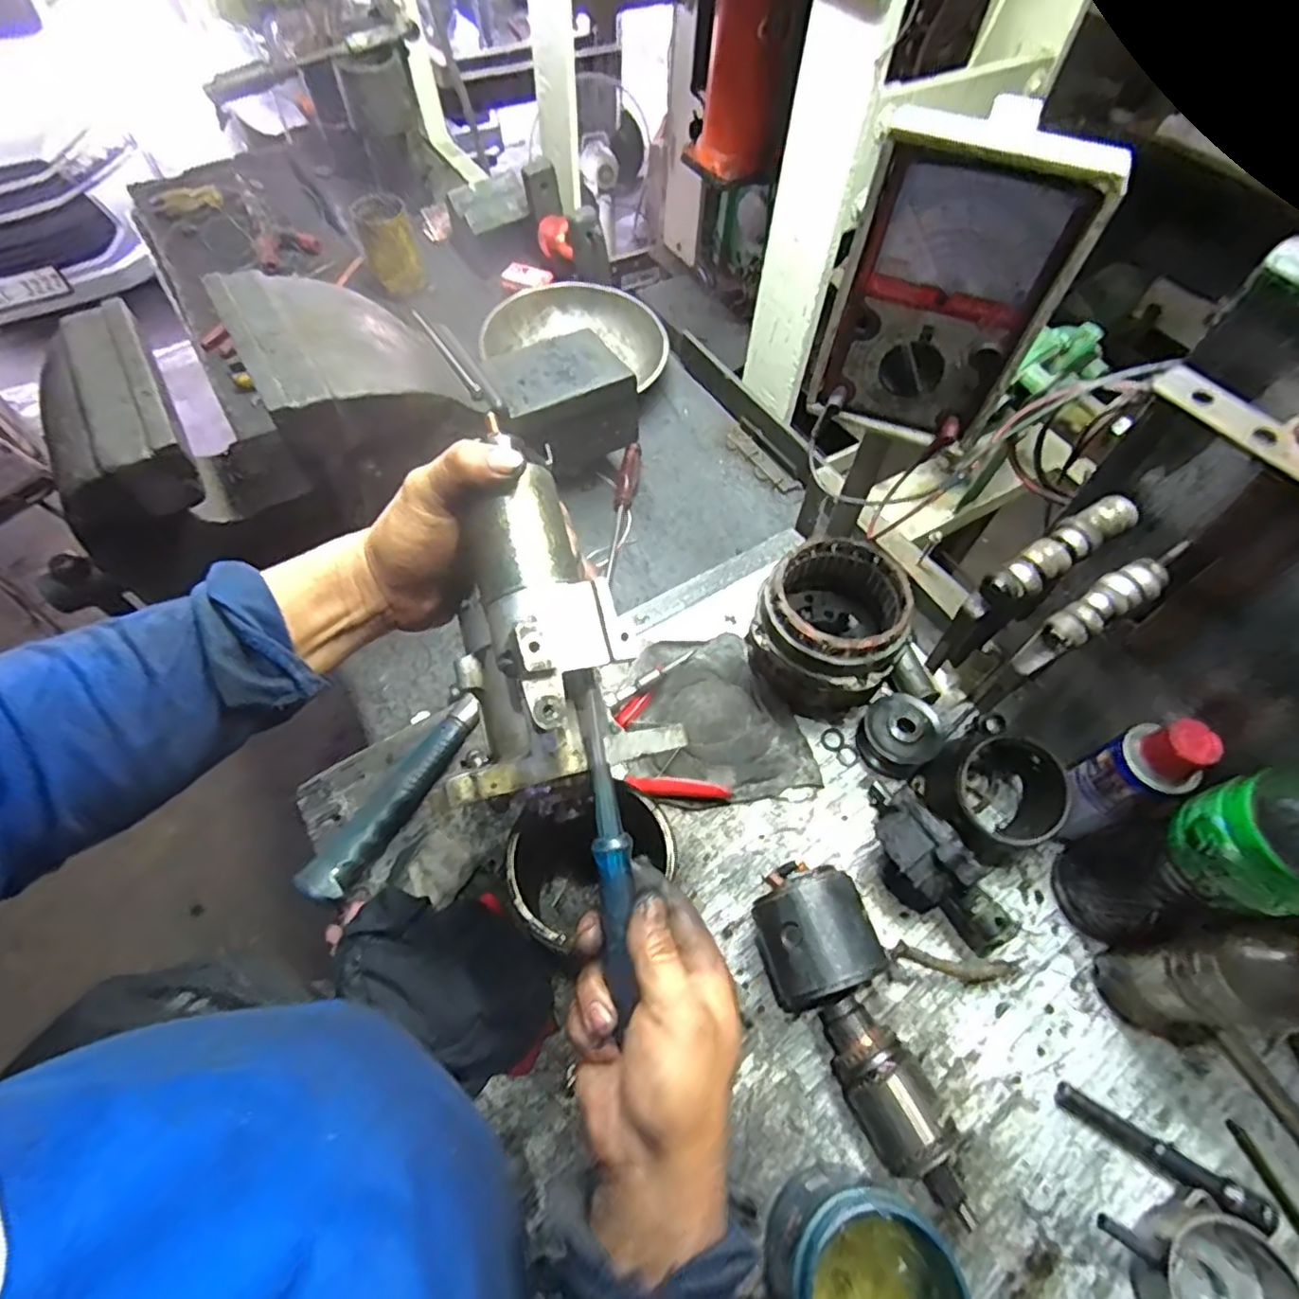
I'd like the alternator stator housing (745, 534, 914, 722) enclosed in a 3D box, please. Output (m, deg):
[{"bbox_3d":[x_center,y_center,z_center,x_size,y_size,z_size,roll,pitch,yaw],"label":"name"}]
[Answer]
[{"bbox_3d":[0.163,-0.015,0.581,0.119,0.122,0.125,1,60,-2],"label":"alternator stator housing"}]

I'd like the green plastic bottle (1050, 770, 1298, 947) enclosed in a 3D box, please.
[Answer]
[{"bbox_3d":[0.365,0.132,0.406,0.066,0.258,0.078,-11,61,-9],"label":"green plastic bottle"}]

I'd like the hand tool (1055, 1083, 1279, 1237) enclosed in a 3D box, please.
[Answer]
[{"bbox_3d":[0.346,0.341,0.428,0.127,0.021,0.020,29,63,14],"label":"hand tool"}]

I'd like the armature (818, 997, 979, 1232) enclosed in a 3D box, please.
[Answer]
[{"bbox_3d":[0.165,0.310,0.427,0.049,0.054,0.136,-30,65,-18],"label":"armature"}]

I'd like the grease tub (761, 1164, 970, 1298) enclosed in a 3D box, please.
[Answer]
[{"bbox_3d":[0.120,0.361,0.363,0.088,0.096,0.086,1,60,-2],"label":"grease tub"}]

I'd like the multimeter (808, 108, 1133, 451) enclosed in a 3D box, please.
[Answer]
[{"bbox_3d":[0.177,-0.210,0.392,0.119,0.175,0.031,20,61,9],"label":"multimeter"}]

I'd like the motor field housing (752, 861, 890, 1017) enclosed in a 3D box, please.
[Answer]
[{"bbox_3d":[0.117,0.212,0.471,0.080,0.084,0.090,-13,61,-10],"label":"motor field housing"}]

